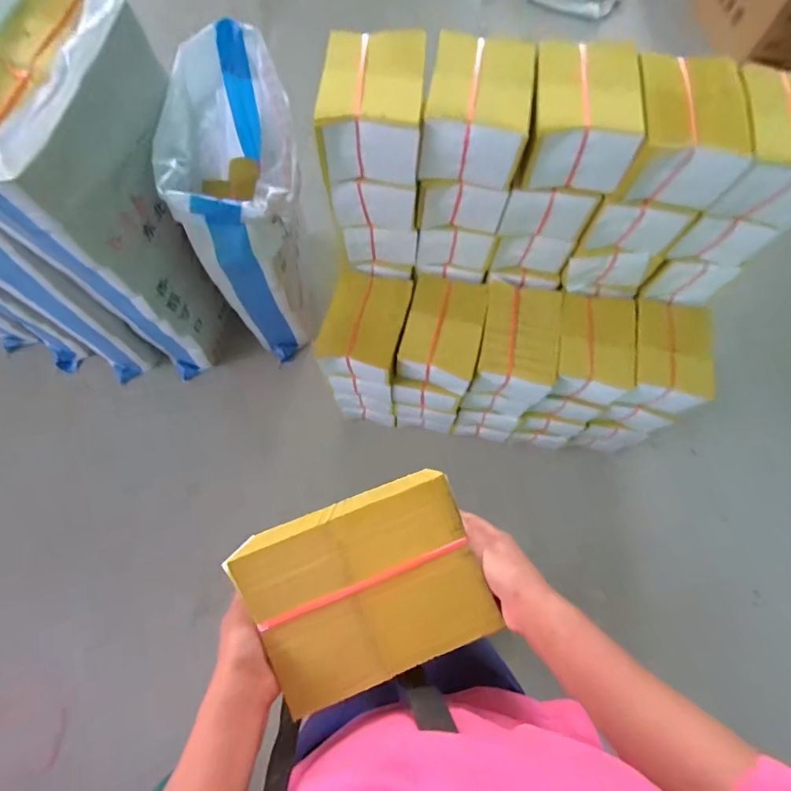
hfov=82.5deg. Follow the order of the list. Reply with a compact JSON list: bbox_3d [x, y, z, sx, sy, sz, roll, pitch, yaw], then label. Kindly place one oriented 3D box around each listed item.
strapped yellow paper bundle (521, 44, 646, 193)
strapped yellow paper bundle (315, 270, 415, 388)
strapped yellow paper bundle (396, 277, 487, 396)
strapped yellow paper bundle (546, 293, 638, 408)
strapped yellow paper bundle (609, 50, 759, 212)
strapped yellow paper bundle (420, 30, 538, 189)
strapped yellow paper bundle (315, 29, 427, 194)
[{"bbox_3d":[0.312,-0.477,0.771,0.168,0.115,0.224,9,71,0],"label":"strapped yellow paper bundle"},{"bbox_3d":[-0.069,-0.152,1.008,0.163,0.114,0.225,13,71,2],"label":"strapped yellow paper bundle"},{"bbox_3d":[0.105,-0.141,0.996,0.163,0.090,0.227,14,71,2],"label":"strapped yellow paper bundle"},{"bbox_3d":[0.430,-0.104,1.013,0.165,0.123,0.214,6,71,-1],"label":"strapped yellow paper bundle"},{"bbox_3d":[0.472,-0.452,0.763,0.164,0.113,0.221,4,71,-1],"label":"strapped yellow paper bundle"},{"bbox_3d":[0.140,-0.481,0.763,0.165,0.111,0.216,10,71,1],"label":"strapped yellow paper bundle"},{"bbox_3d":[-0.036,-0.480,0.754,0.165,0.119,0.205,3,71,-2],"label":"strapped yellow paper bundle"}]

